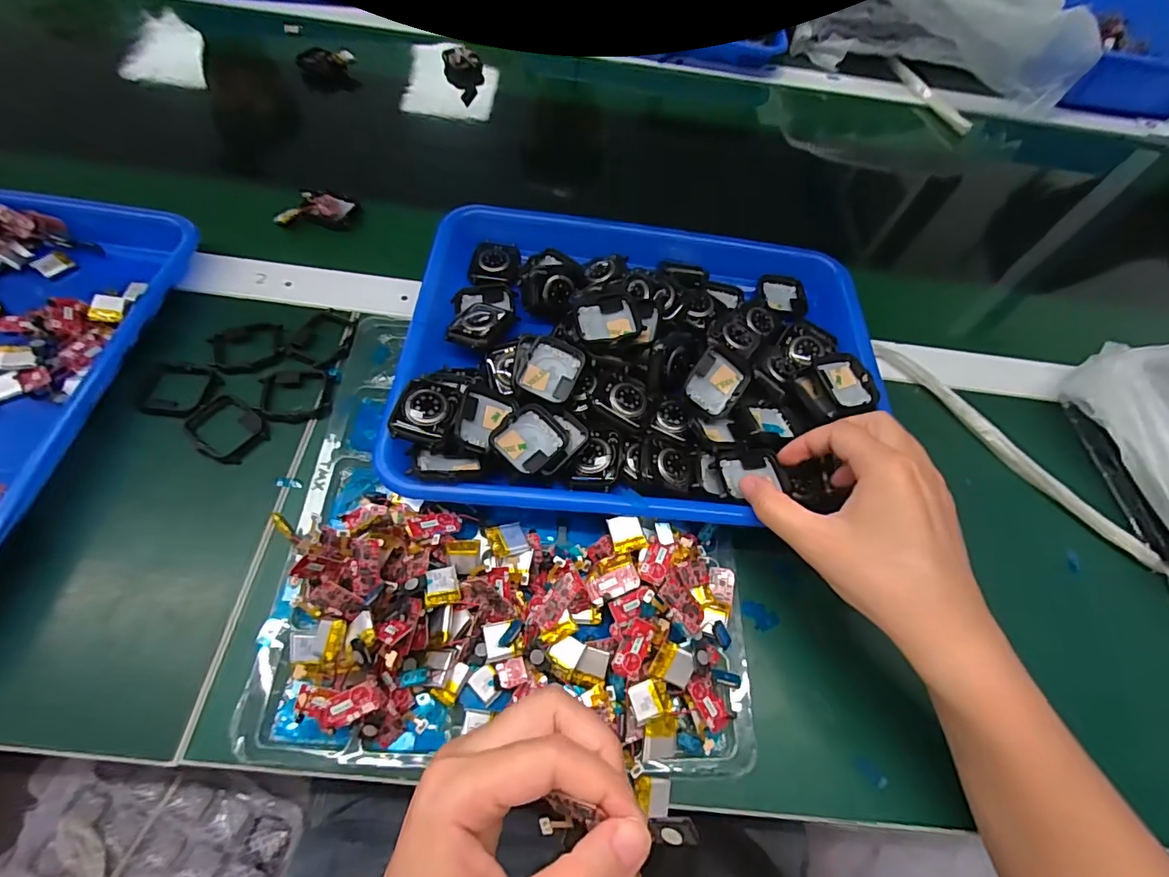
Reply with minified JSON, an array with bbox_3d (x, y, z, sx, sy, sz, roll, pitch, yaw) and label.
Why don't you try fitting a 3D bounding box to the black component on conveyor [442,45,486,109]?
[{"bbox_3d":[-0.136,-0.411,0.576,0.041,0.047,0.029,-9,62,-11],"label":"black component on conveyor"}]

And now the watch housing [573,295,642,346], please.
[{"bbox_3d":[0.015,-0.078,0.338,0.041,0.011,0.035,-6,62,-10],"label":"watch housing"}]

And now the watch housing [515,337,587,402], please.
[{"bbox_3d":[-0.024,-0.044,0.326,0.041,0.007,0.040,16,73,-7],"label":"watch housing"}]

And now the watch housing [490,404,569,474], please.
[{"bbox_3d":[-0.033,0.000,0.306,0.035,0.013,0.042,40,64,15],"label":"watch housing"}]

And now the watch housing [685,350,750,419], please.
[{"bbox_3d":[0.087,-0.036,0.335,0.037,0.008,0.041,28,84,-10],"label":"watch housing"}]

